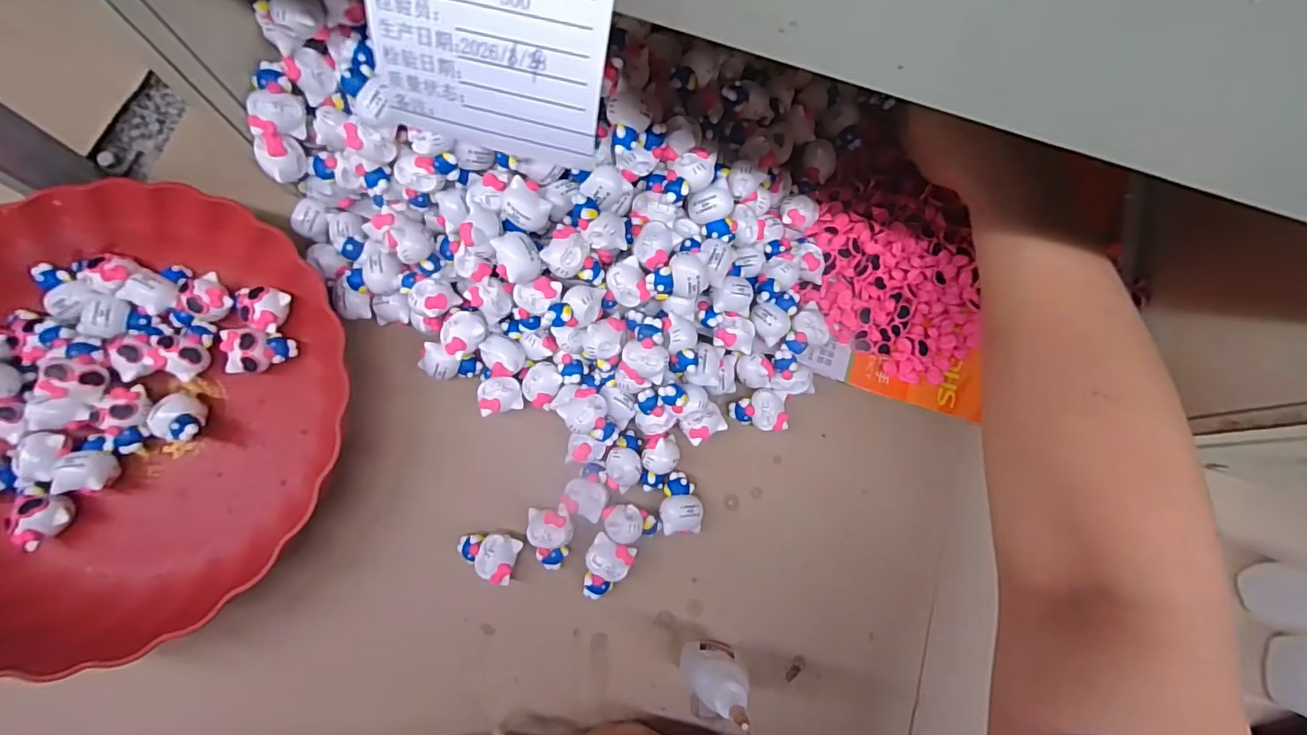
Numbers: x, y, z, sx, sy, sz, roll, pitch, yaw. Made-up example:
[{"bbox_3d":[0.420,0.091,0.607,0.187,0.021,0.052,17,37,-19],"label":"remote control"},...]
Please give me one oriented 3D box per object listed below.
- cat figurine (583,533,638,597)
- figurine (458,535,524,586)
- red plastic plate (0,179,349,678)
[{"bbox_3d":[-0.028,0.115,0.317,0.025,0.017,0.035,26,77,1],"label":"cat figurine"},{"bbox_3d":[-0.093,0.105,0.313,0.033,0.017,0.024,20,77,-1],"label":"figurine"},{"bbox_3d":[-0.289,0.021,0.297,0.234,0.058,0.241,1,78,-5],"label":"red plastic plate"}]

